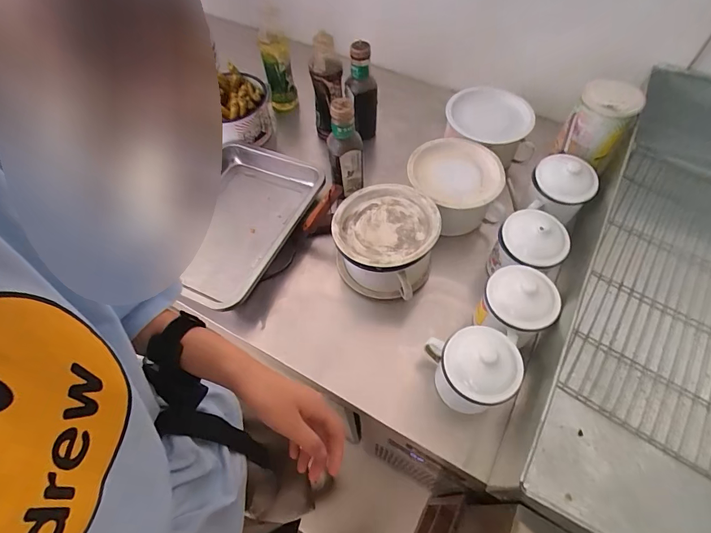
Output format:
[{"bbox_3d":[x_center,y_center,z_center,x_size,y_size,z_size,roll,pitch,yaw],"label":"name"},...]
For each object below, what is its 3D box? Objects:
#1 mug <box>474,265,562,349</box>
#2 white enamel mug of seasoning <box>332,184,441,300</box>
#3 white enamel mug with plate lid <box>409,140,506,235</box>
[{"bbox_3d":[0.246,0.068,0.605,0.100,0.132,0.102,-1,59,1],"label":"mug"},{"bbox_3d":[0.050,-0.039,0.682,0.166,0.129,0.160,-1,57,1],"label":"white enamel mug of seasoning"},{"bbox_3d":[0.191,-0.148,0.758,0.169,0.116,0.171,-1,59,1],"label":"white enamel mug with plate lid"}]

